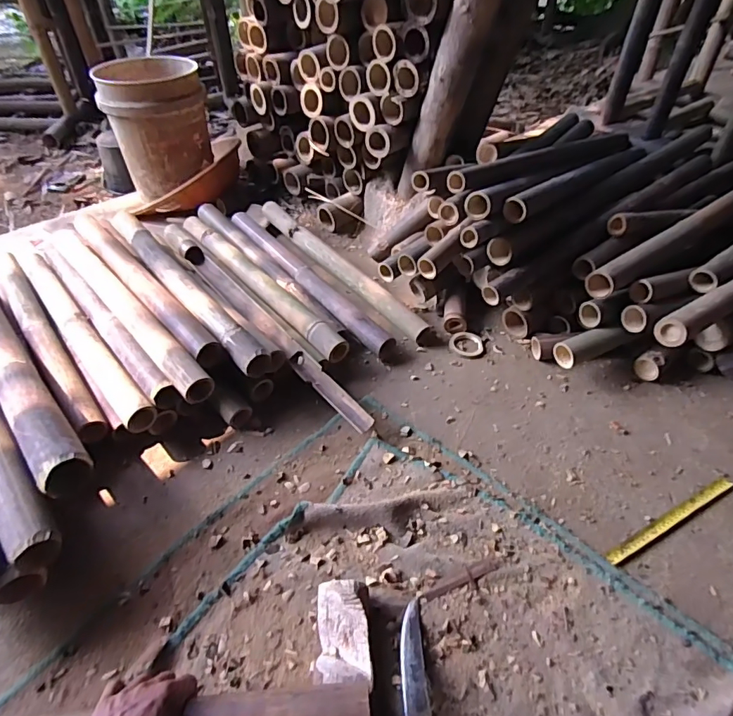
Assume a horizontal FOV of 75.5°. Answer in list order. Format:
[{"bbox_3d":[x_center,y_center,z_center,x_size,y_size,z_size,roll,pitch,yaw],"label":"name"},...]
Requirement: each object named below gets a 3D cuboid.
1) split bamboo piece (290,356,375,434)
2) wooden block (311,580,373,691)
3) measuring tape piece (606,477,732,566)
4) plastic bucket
[{"bbox_3d":[-0.064,0.069,0.914,0.037,0.031,0.210,-34,55,-27],"label":"split bamboo piece"},{"bbox_3d":[-0.029,0.439,0.580,0.072,0.052,0.297,-1,46,-1],"label":"wooden block"},{"bbox_3d":[0.513,0.268,0.792,0.295,0.004,0.024,-21,36,-19],"label":"measuring tape piece"},{"bbox_3d":[-0.642,-0.731,1.483,0.283,0.304,0.296,-16,48,-15],"label":"plastic bucket"}]

